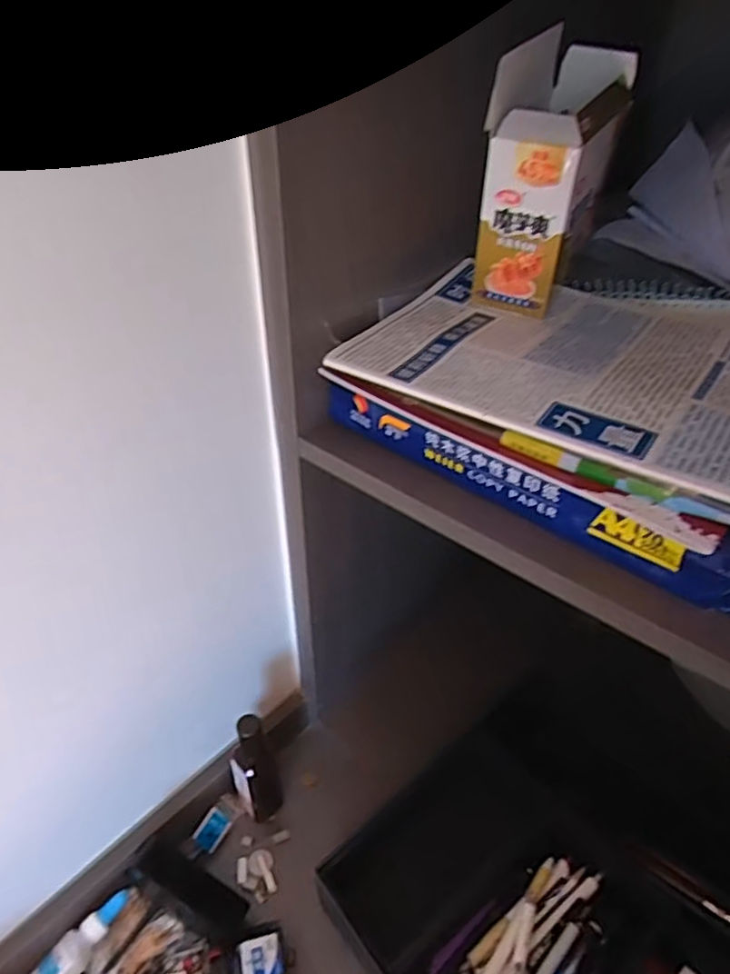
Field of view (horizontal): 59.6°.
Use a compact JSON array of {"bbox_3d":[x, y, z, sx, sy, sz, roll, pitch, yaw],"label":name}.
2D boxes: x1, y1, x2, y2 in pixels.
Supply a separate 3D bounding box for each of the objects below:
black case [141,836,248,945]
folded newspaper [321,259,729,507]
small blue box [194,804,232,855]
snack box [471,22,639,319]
[{"bbox_3d":[-0.152,0.353,0.563,0.108,0.019,0.034,40,45,3],"label":"black case"},{"bbox_3d":[0.157,-0.100,0.454,0.290,0.023,0.233,25,43,29],"label":"folded newspaper"},{"bbox_3d":[-0.148,0.332,0.618,0.021,0.013,0.034,21,42,25],"label":"small blue box"},{"bbox_3d":[0.145,-0.235,0.494,0.064,0.170,0.144,19,41,23],"label":"snack box"}]

